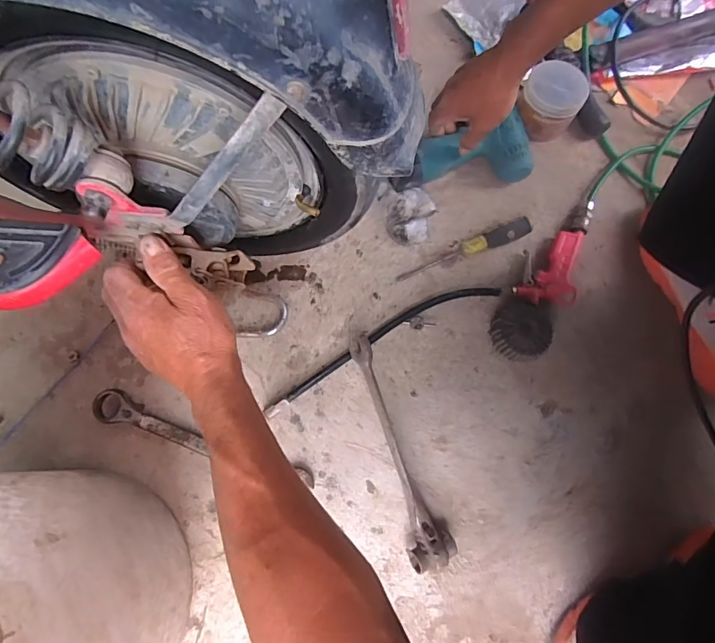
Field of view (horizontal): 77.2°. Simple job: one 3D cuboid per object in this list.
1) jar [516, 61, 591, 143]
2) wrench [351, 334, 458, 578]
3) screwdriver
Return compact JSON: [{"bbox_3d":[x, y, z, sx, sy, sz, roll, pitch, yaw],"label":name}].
[{"bbox_3d":[0.269,-0.308,0.630,0.080,0.062,0.088,-1,72,3],"label":"jar"},{"bbox_3d":[0.041,0.144,0.521,0.052,0.054,0.270,-20,79,-8],"label":"wrench"},{"bbox_3d":[0.143,-0.092,0.595,0.185,0.025,0.027,-25,73,-5],"label":"screwdriver"}]

